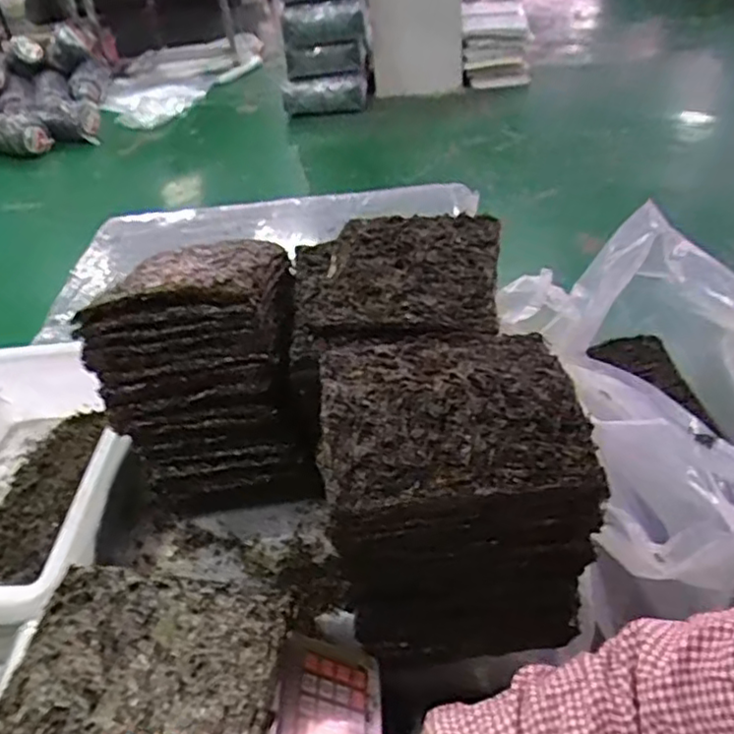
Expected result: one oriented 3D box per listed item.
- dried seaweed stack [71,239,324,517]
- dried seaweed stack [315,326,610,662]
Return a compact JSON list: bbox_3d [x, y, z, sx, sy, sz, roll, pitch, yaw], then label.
[{"bbox_3d":[-0.172,-0.006,0.759,0.198,0.274,0.203,-6,42,2],"label":"dried seaweed stack"},{"bbox_3d":[0.076,0.112,0.604,0.196,0.266,0.183,-7,42,1],"label":"dried seaweed stack"}]

